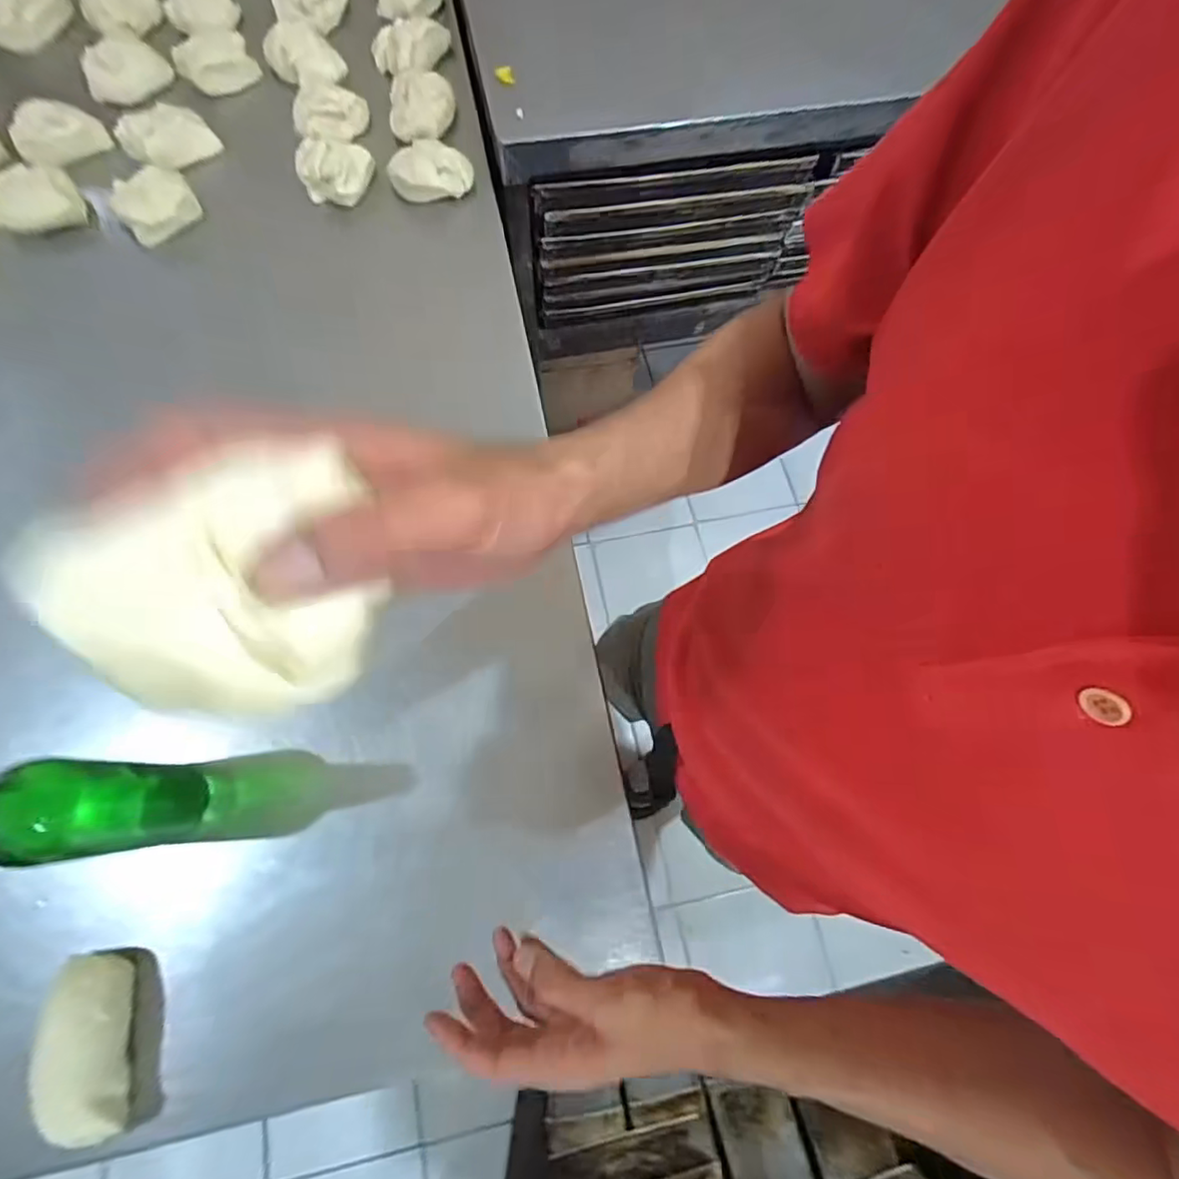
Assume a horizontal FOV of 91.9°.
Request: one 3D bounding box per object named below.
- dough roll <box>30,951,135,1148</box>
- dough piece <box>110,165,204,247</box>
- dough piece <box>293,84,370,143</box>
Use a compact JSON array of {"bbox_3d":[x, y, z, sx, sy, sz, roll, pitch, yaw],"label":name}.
[{"bbox_3d":[-0.401,0.368,0.464,0.055,0.063,0.134,-21,73,-9],"label":"dough roll"},{"bbox_3d":[-0.559,-0.498,0.733,0.099,0.041,0.079,-35,76,-12],"label":"dough piece"},{"bbox_3d":[-0.360,-0.661,0.800,0.105,0.039,0.082,-20,73,-8],"label":"dough piece"}]

